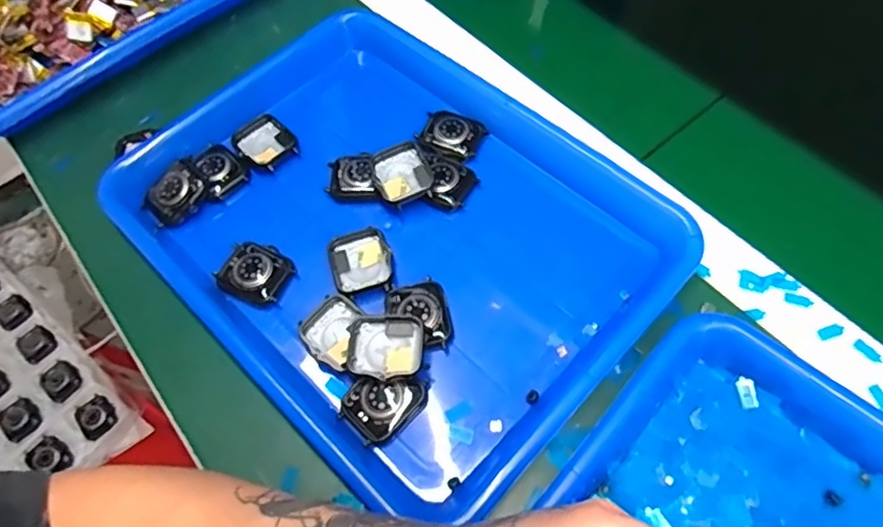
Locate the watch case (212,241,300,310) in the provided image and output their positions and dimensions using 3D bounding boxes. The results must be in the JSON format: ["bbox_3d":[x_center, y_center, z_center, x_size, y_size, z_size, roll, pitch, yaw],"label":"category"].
[{"bbox_3d":[-0.119,0.005,0.372,0.041,0.010,0.038,24,66,16],"label":"watch case"}]

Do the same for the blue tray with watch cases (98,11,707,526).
[{"bbox_3d":[-0.030,-0.030,0.387,0.329,0.031,0.267,39,71,22],"label":"blue tray with watch cases"}]

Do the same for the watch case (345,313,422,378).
[{"bbox_3d":[-0.032,0.048,0.338,0.042,0.010,0.039,-2,61,3],"label":"watch case"}]

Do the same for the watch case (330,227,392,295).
[{"bbox_3d":[-0.051,-0.001,0.371,0.038,0.006,0.043,-13,61,-3],"label":"watch case"}]

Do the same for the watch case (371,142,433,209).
[{"bbox_3d":[-0.026,-0.060,0.394,0.036,0.013,0.042,-22,62,-8],"label":"watch case"}]

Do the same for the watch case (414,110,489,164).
[{"bbox_3d":[0.008,-0.093,0.424,0.043,0.013,0.039,26,66,17],"label":"watch case"}]

